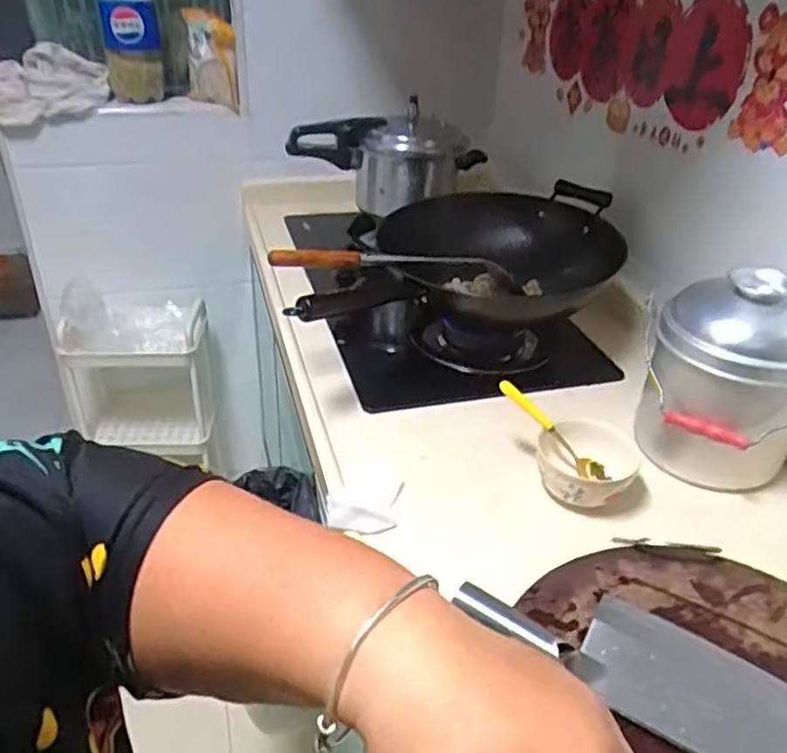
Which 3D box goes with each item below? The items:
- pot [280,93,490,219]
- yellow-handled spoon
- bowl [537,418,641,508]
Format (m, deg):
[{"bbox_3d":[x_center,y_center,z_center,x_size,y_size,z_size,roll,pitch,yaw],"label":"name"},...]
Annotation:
[{"bbox_3d":[-0.007,-0.480,1.523,0.381,0.175,0.241,7,33,6],"label":"pot"},{"bbox_3d":[0.189,0.062,0.832,0.157,0.026,0.022,46,43,3],"label":"yellow-handled spoon"},{"bbox_3d":[0.225,0.105,0.808,0.111,0.071,0.101,2,33,-1],"label":"bowl"}]

